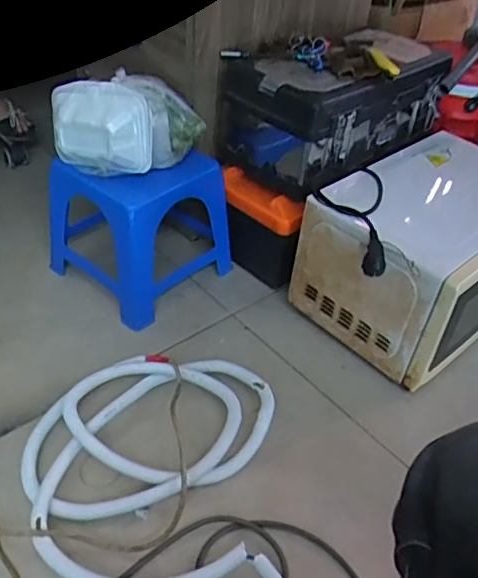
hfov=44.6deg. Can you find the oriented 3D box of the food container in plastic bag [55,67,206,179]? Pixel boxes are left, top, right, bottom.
[{"bbox_3d":[-0.184,-0.287,1.009,0.256,0.123,0.145,-13,44,-20],"label":"food container in plastic bag"}]

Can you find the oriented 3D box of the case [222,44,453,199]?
[{"bbox_3d":[0.196,-0.380,1.176,0.445,0.197,0.271,-31,52,-34],"label":"case"}]

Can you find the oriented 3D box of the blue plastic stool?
[{"bbox_3d":[-0.190,-0.132,1.124,0.260,0.264,0.255,30,46,27],"label":"blue plastic stool"}]

